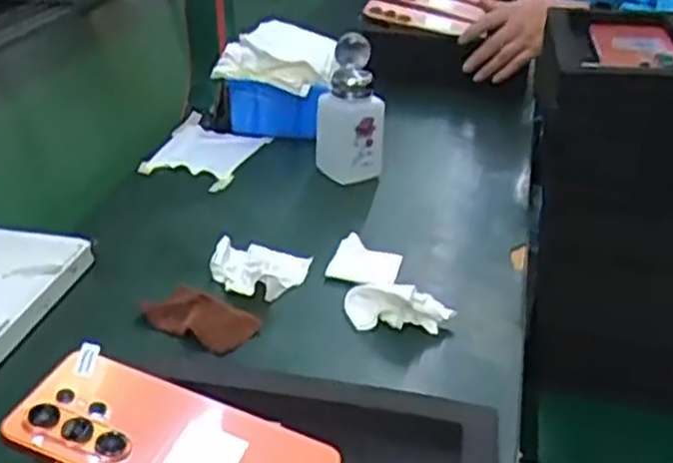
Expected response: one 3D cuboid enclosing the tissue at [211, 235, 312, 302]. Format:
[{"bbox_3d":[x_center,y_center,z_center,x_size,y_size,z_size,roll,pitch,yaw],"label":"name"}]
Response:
[{"bbox_3d":[-0.059,0.031,0.625,0.077,0.034,0.063,-3,30,-6],"label":"tissue"}]

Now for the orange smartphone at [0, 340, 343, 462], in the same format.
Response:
[{"bbox_3d":[-0.085,0.111,0.428,0.169,0.010,0.078,19,33,8],"label":"orange smartphone"}]

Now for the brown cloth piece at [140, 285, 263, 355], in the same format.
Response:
[{"bbox_3d":[-0.099,0.064,0.584,0.085,0.019,0.051,19,34,29],"label":"brown cloth piece"}]

